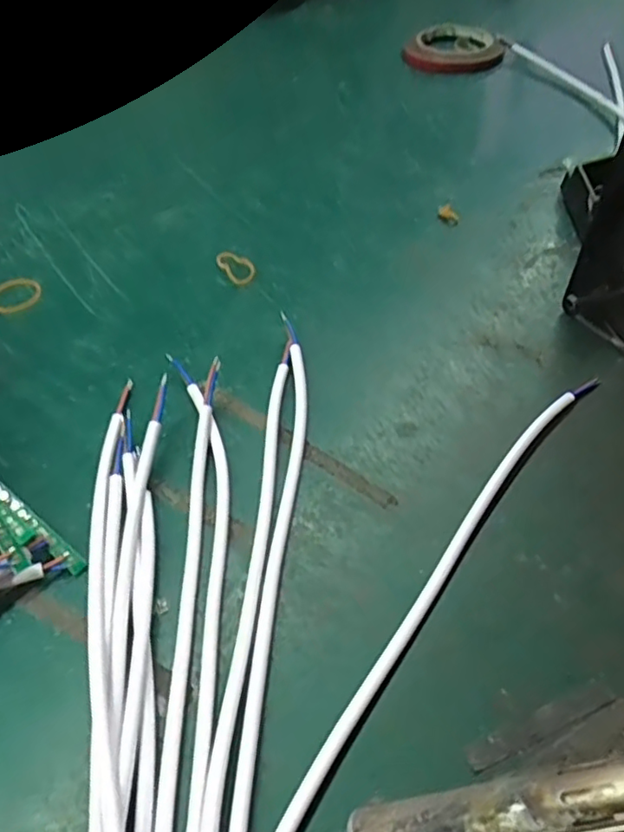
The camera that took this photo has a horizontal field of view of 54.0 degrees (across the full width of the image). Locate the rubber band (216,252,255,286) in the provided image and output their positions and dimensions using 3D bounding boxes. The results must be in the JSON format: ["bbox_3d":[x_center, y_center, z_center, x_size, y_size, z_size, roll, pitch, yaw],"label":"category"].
[{"bbox_3d":[-0.053,-0.105,0.426,0.019,0.004,0.039,-27,53,-20],"label":"rubber band"}]

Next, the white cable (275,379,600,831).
[{"bbox_3d":[0.062,0.067,0.275,0.020,0.009,0.294,28,56,25],"label":"white cable"}]

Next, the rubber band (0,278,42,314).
[{"bbox_3d":[-0.200,-0.082,0.413,0.033,0.004,0.034,-1,49,1],"label":"rubber band"}]

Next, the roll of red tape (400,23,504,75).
[{"bbox_3d":[0.152,-0.399,0.665,0.100,0.013,0.120,-13,49,-9],"label":"roll of red tape"}]

